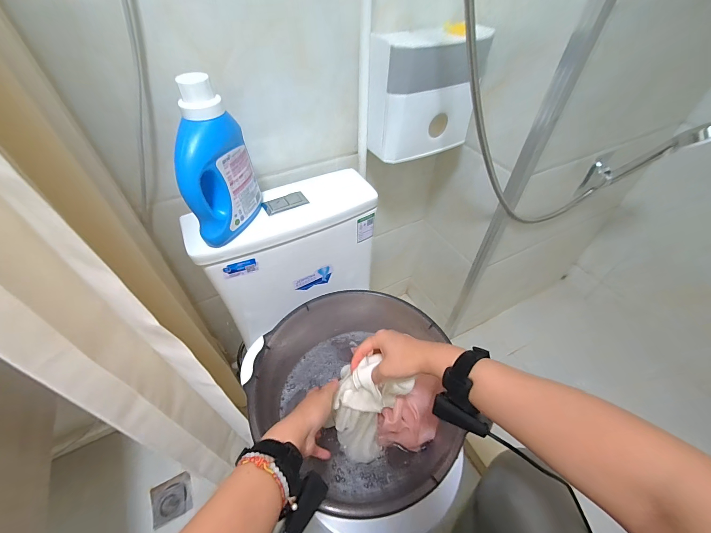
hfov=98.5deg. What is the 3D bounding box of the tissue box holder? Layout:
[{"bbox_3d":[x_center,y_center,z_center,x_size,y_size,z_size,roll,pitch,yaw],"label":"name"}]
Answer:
[{"bbox_3d":[0.156,-0.354,0.641,0.240,0.210,0.114,-23,51,-22],"label":"tissue box holder"}]

